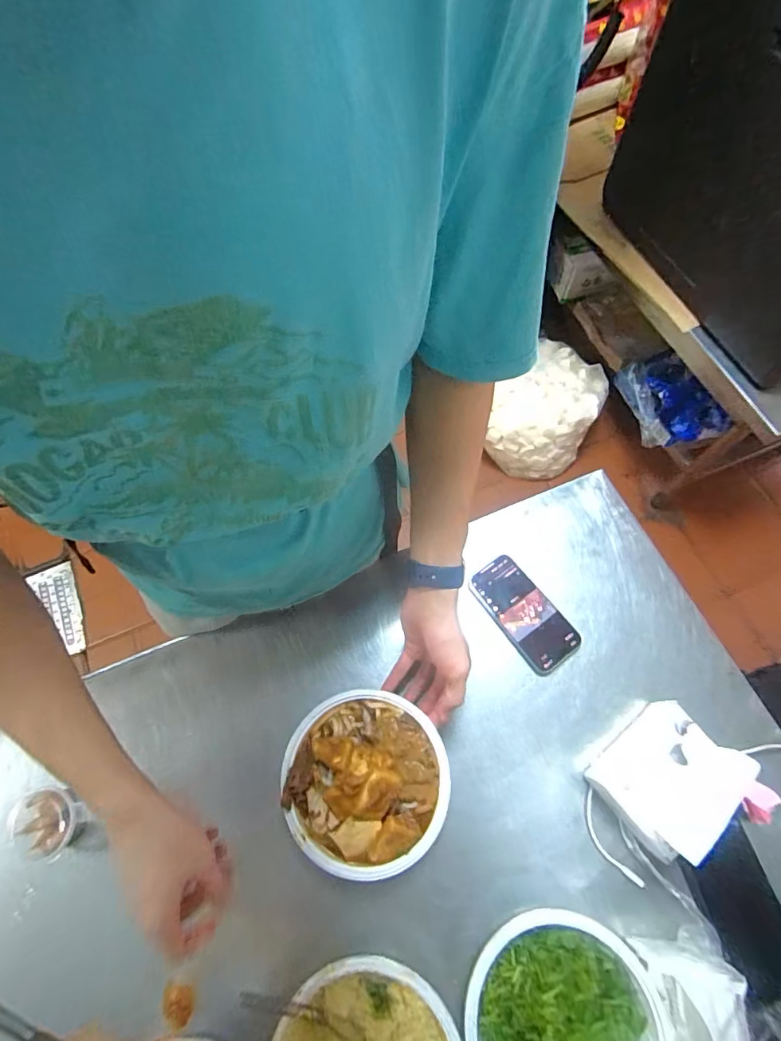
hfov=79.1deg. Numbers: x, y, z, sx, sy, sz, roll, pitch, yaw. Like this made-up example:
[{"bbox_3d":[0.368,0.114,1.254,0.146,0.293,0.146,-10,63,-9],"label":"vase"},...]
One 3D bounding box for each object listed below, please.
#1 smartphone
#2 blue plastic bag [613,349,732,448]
[{"bbox_3d":[0.164,0.116,0.589,0.067,0.016,0.145,-33,71,-11],"label":"smartphone"},{"bbox_3d":[0.775,-0.338,1.322,0.134,0.162,0.305,-16,69,-5],"label":"blue plastic bag"}]

